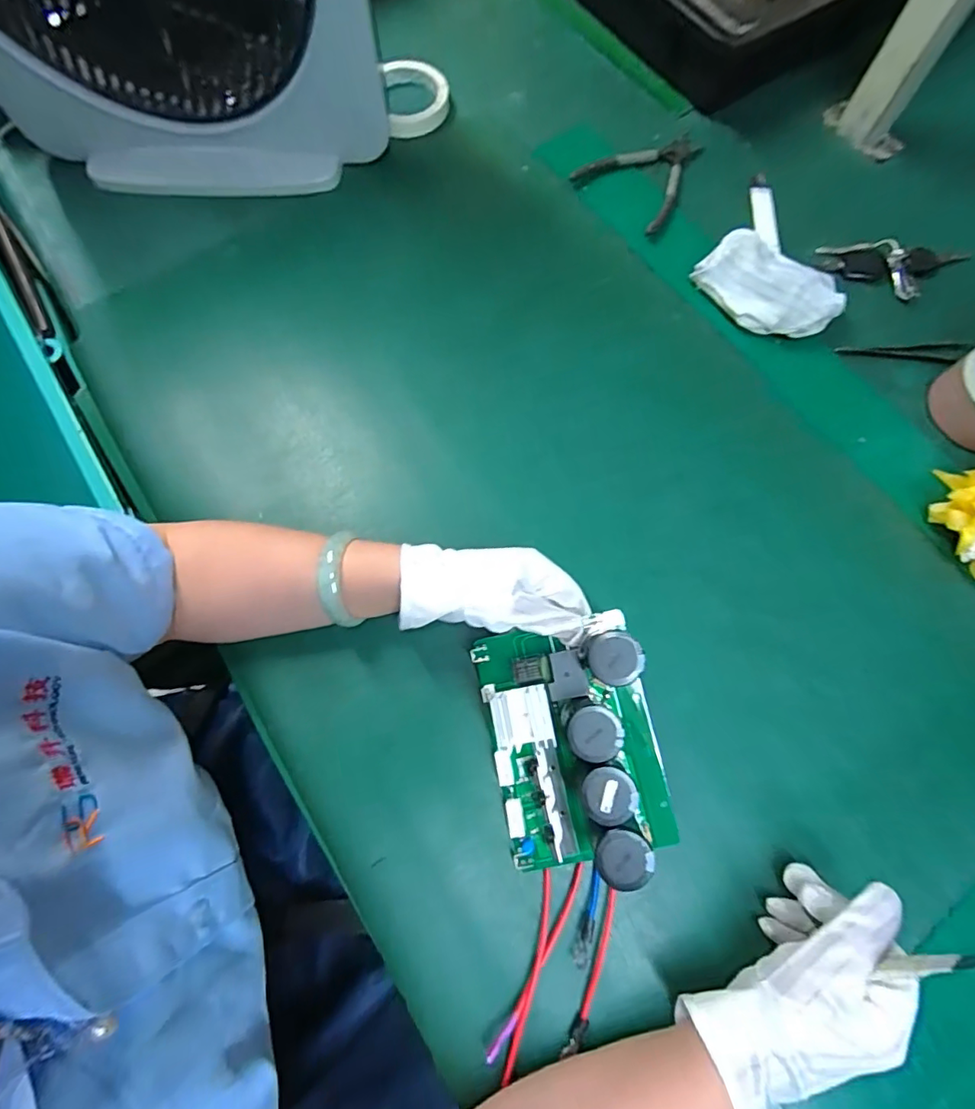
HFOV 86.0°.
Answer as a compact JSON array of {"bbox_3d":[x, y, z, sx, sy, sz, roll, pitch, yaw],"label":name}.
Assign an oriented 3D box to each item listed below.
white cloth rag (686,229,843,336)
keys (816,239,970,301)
[{"bbox_3d":[0.262,-0.250,0.490,0.128,0.031,0.080,36,76,11],"label":"white cloth rag"},{"bbox_3d":[0.402,-0.281,0.509,0.136,0.018,0.064,1,72,1],"label":"keys"}]

